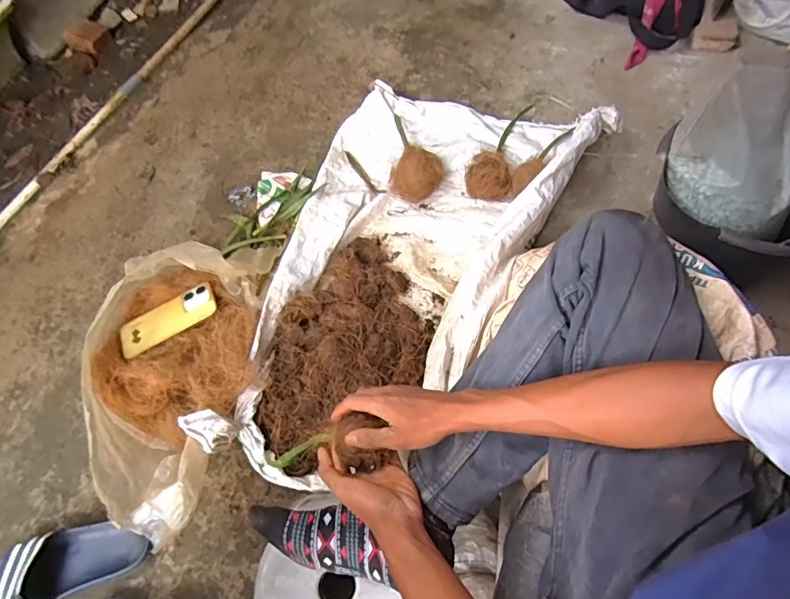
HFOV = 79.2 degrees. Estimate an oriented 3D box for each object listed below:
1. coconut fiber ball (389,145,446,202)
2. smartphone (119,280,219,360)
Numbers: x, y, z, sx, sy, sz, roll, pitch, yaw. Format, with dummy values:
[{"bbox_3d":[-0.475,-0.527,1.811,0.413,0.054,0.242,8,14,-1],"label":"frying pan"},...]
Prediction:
[{"bbox_3d":[0.045,-0.261,0.974,0.106,0.088,0.111,-2,63,4],"label":"coconut fiber ball"},{"bbox_3d":[-0.377,0.037,0.799,0.167,0.009,0.078,-30,62,-5],"label":"smartphone"}]

